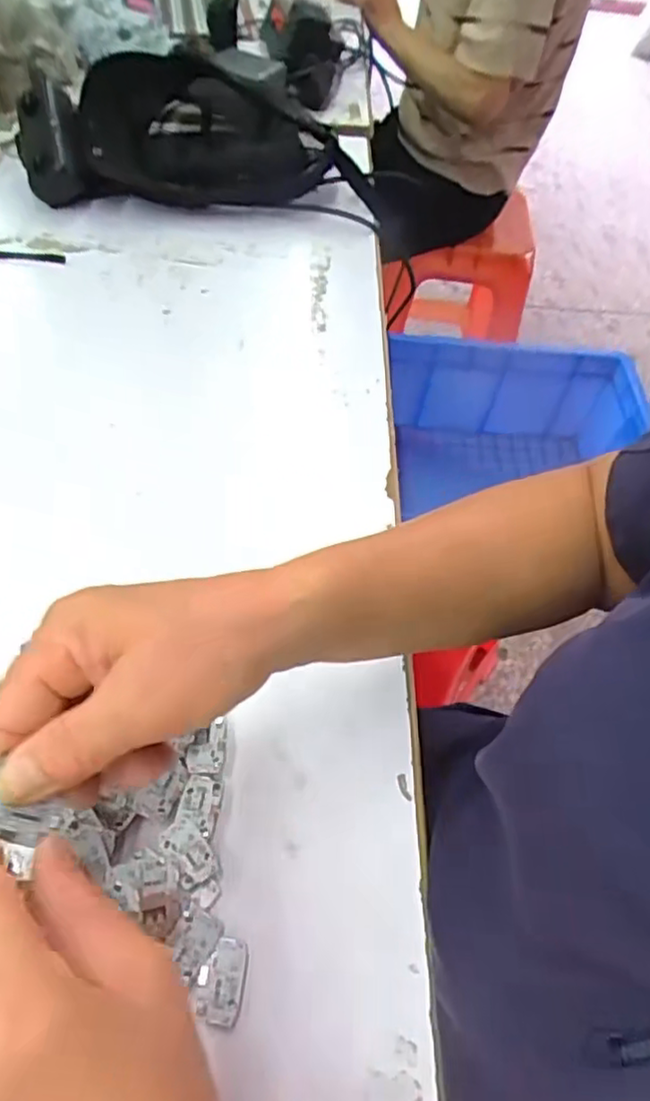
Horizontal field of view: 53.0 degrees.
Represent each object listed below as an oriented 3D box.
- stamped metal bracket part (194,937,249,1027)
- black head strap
[{"bbox_3d":[-0.043,0.180,0.273,0.020,0.007,0.030,5,56,-2],"label":"stamped metal bracket part"},{"bbox_3d":[-0.113,-0.407,0.623,0.304,0.075,0.188,-1,56,-6],"label":"black head strap"}]

